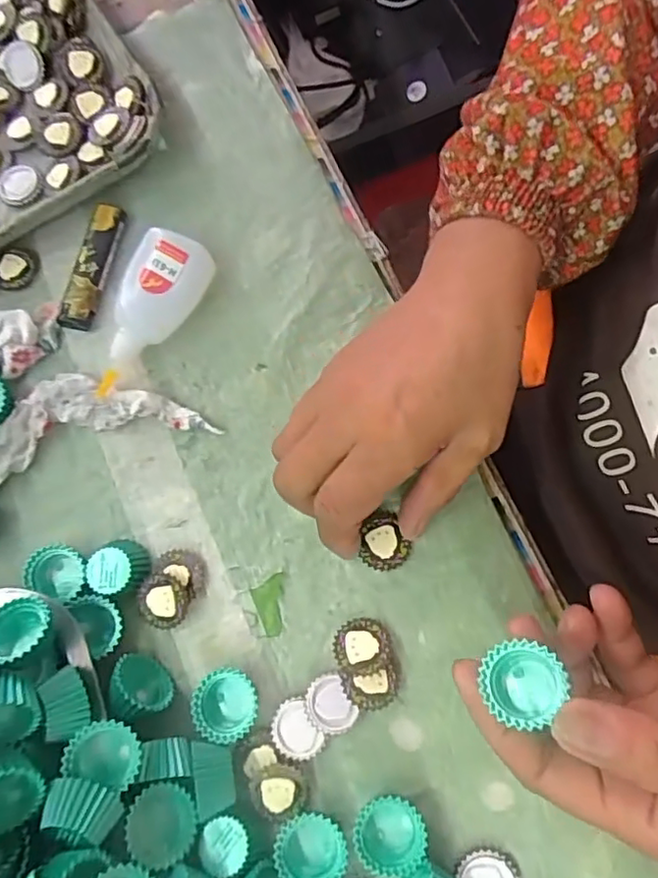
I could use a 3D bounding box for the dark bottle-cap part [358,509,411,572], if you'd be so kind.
[{"bbox_3d":[0.029,0.054,0.316,0.024,0.005,0.027,-16,75,-3],"label":"dark bottle-cap part"}]

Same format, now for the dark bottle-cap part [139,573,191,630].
[{"bbox_3d":[-0.086,0.084,0.315,0.027,0.010,0.026,-1,75,3],"label":"dark bottle-cap part"}]

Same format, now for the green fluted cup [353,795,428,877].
[{"bbox_3d":[0.028,0.181,0.280,0.032,0.014,0.030,-1,75,3],"label":"green fluted cup"}]

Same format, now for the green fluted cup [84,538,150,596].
[{"bbox_3d":[-0.110,0.065,0.317,0.029,0.016,0.028,-1,75,3],"label":"green fluted cup"}]

